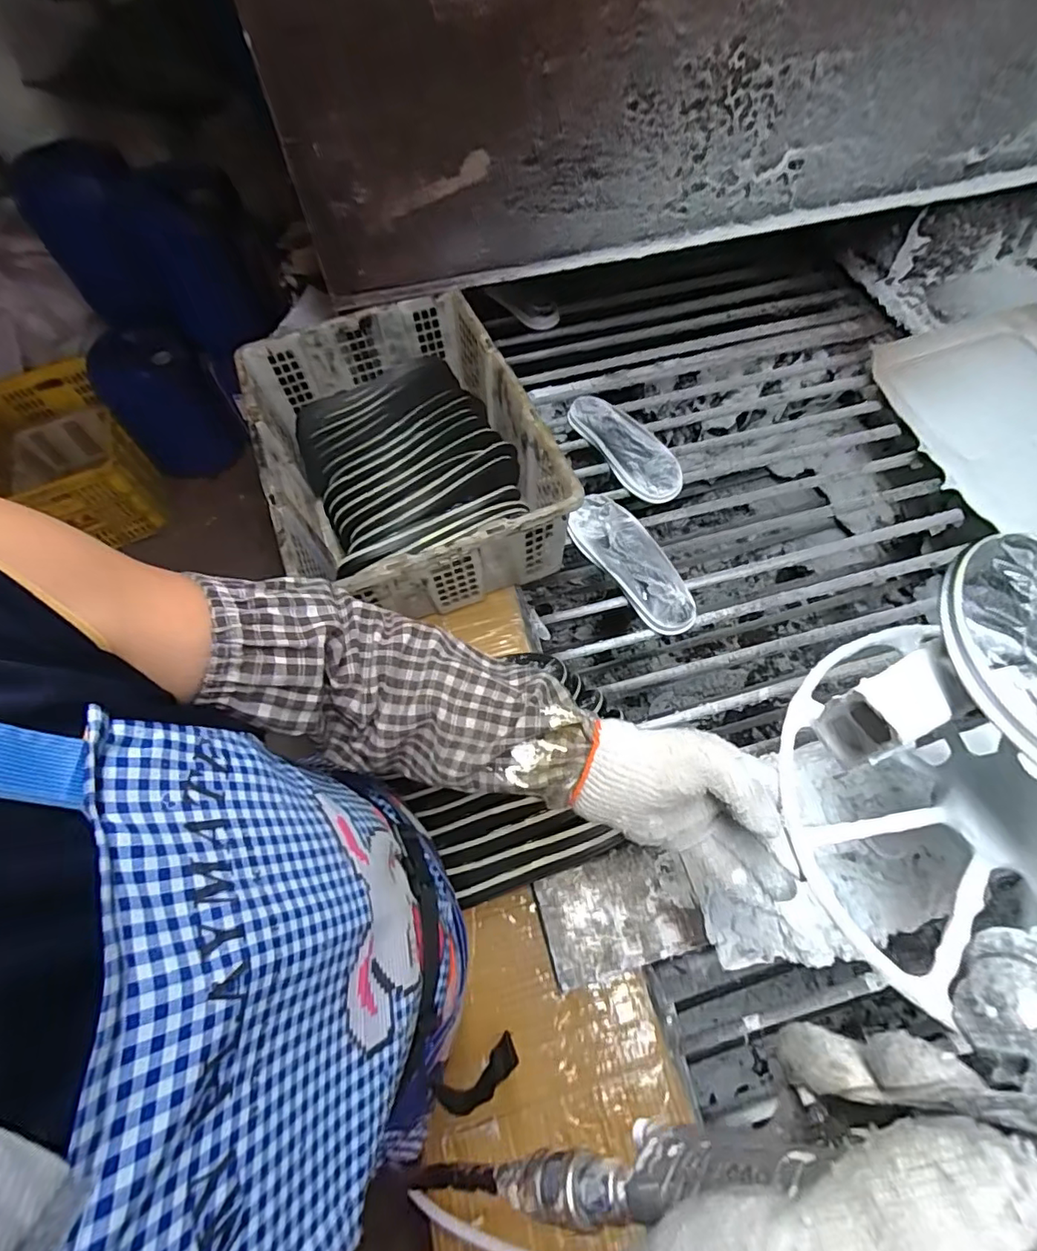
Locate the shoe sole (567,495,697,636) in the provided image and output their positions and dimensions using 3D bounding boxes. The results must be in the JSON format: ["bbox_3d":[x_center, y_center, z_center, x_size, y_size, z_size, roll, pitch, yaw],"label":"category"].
[{"bbox_3d":[0.175,-0.096,0.814,0.104,0.023,0.247,-34,66,-13],"label":"shoe sole"}]

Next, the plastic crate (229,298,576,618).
[{"bbox_3d":[-0.165,-0.248,0.775,0.345,0.151,0.479,-22,64,-7],"label":"plastic crate"}]

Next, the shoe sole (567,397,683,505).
[{"bbox_3d":[0.188,-0.310,0.937,0.106,0.023,0.262,-25,63,-9],"label":"shoe sole"}]

